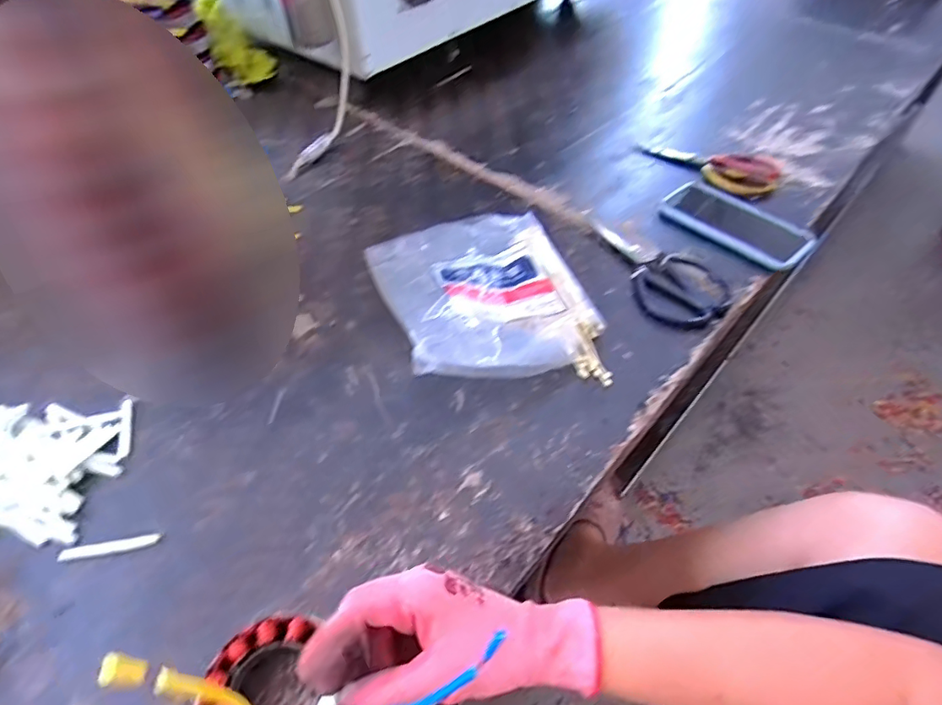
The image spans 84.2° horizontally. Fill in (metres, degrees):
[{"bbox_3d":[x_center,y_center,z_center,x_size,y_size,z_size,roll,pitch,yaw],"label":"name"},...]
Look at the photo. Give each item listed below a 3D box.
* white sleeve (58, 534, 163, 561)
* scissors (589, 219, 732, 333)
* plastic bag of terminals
[{"bbox_3d":[-0.267,0.144,0.385,0.066,0.004,0.010,-9,51,-8],"label":"white sleeve"},{"bbox_3d":[0.193,-0.090,0.579,0.088,0.024,0.180,-36,61,-29],"label":"scissors"},{"bbox_3d":[0.014,-0.072,0.535,0.201,0.047,0.251,-12,51,-11],"label":"plastic bag of terminals"}]

